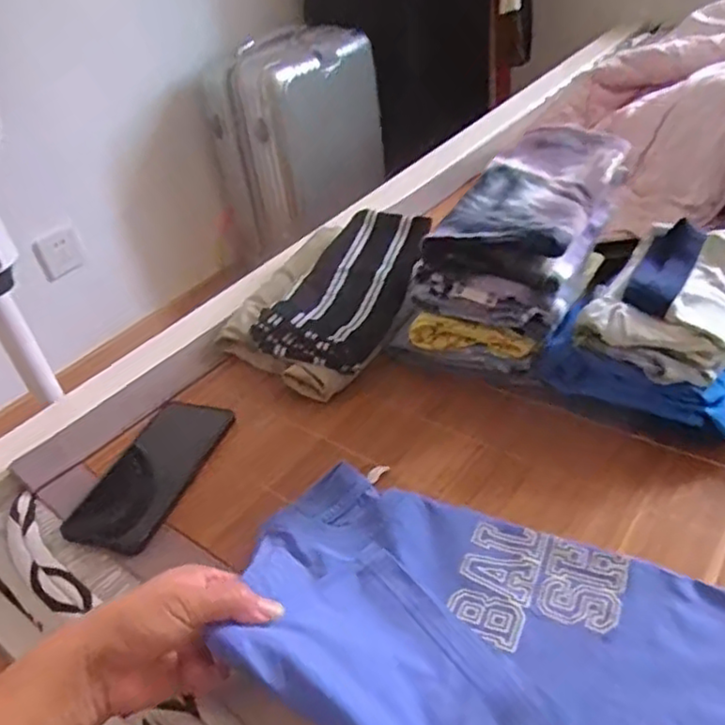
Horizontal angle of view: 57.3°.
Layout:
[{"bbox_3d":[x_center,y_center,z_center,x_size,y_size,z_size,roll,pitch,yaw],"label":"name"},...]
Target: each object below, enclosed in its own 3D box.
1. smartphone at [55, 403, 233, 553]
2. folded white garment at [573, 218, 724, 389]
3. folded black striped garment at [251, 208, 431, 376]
[{"bbox_3d":[-0.186,0.095,0.592,0.083,0.011,0.167,8,40,20],"label":"smartphone"},{"bbox_3d":[0.279,-0.059,0.583,0.121,0.063,0.190,22,47,34],"label":"folded white garment"},{"bbox_3d":[-0.011,-0.085,0.718,0.115,0.031,0.227,23,55,16],"label":"folded black striped garment"}]

